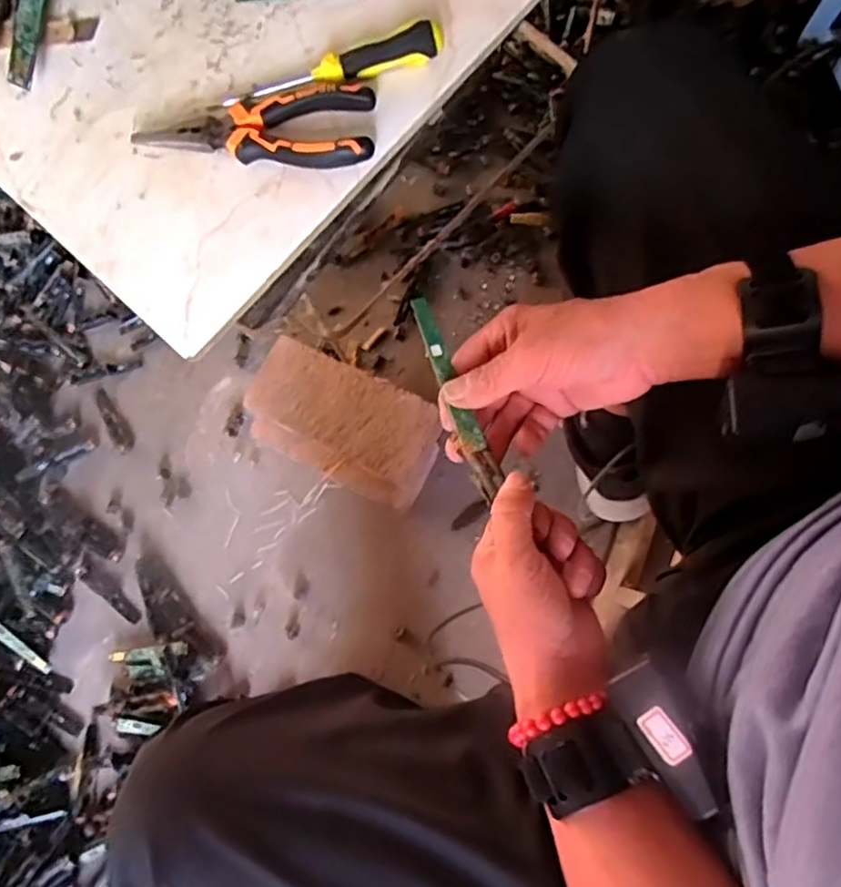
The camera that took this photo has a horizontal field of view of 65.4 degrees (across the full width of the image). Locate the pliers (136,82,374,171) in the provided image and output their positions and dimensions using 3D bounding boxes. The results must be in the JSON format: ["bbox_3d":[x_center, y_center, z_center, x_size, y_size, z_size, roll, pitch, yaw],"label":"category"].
[{"bbox_3d":[-0.109,-0.210,0.434,0.155,0.028,0.053,2,77,7],"label":"pliers"}]

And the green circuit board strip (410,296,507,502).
[{"bbox_3d":[0.021,-0.028,0.401,0.016,0.008,0.128,-22,86,-6],"label":"green circuit board strip"}]

